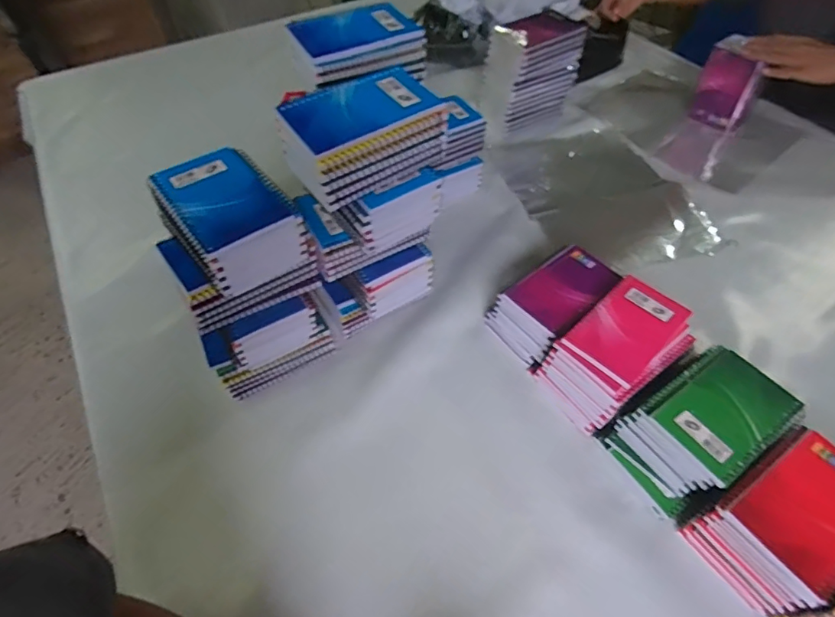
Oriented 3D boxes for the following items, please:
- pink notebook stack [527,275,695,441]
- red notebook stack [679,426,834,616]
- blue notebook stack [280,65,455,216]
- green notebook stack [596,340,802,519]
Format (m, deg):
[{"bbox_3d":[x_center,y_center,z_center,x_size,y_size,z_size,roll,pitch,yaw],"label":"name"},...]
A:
[{"bbox_3d":[0.224,0.052,0.559,0.148,0.089,0.097,-30,57,-22],"label":"pink notebook stack"},{"bbox_3d":[0.332,0.192,0.447,0.125,0.091,0.093,-30,57,-21],"label":"red notebook stack"},{"bbox_3d":[-0.053,-0.160,0.460,0.138,0.063,0.083,-27,56,-20],"label":"blue notebook stack"},{"bbox_3d":[0.280,0.120,0.500,0.145,0.092,0.106,-25,55,-18],"label":"green notebook stack"}]

